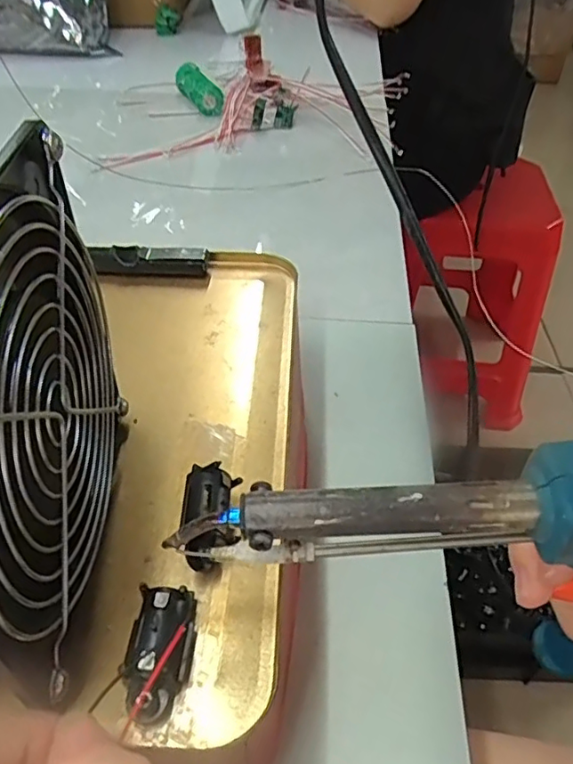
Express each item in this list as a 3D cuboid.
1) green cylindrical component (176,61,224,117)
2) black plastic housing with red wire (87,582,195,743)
[{"bbox_3d":[-0.096,-0.323,0.642,0.029,0.032,0.088,-17,48,-18],"label":"green cylindrical component"},{"bbox_3d":[-0.038,0.078,0.169,0.018,0.015,0.035,12,46,10],"label":"black plastic housing with red wire"}]

